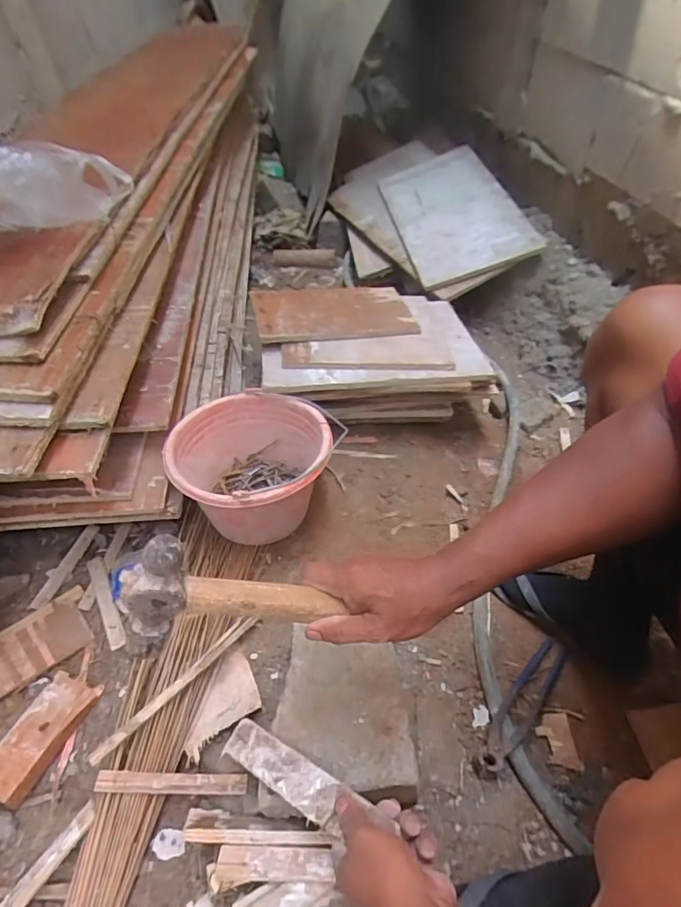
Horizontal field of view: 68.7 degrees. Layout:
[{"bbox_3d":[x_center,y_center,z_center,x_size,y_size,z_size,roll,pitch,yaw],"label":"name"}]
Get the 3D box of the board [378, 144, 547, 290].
[{"bbox_3d":[0.311,-0.691,1.408,0.305,0.040,0.635,-21,57,12],"label":"board"}]

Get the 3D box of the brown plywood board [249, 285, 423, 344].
[{"bbox_3d":[-0.014,-0.291,1.015,0.312,0.017,0.201,-7,48,-12],"label":"brown plywood board"}]

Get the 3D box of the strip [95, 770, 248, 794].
[{"bbox_3d":[-0.189,0.374,0.566,0.162,0.010,0.021,10,46,-13],"label":"strip"}]

